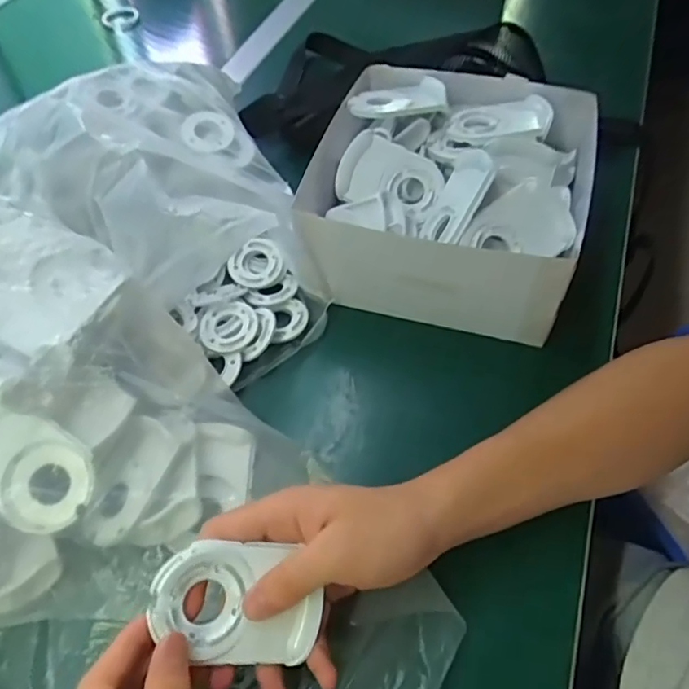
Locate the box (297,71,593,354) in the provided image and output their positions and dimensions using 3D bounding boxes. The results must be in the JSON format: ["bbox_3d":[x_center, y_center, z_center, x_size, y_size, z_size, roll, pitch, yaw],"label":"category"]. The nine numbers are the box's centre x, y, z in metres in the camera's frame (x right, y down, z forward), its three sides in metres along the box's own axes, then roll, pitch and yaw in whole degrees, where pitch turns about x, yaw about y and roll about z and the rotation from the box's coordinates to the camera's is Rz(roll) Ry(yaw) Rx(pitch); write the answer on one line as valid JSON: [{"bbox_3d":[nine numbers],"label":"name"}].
[{"bbox_3d":[0.080,-0.128,0.462,0.224,0.094,0.210,10,55,10],"label":"box"}]

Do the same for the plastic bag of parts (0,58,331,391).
[{"bbox_3d":[-0.128,-0.122,0.464,0.229,0.123,0.296,-35,59,-21],"label":"plastic bag of parts"}]

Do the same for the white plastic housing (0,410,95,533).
[{"bbox_3d":[-0.185,0.073,0.338,0.076,0.015,0.055,39,77,-1],"label":"white plastic housing"}]

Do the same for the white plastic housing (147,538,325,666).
[{"bbox_3d":[-0.053,0.129,0.284,0.082,0.011,0.055,11,78,-22],"label":"white plastic housing"}]

